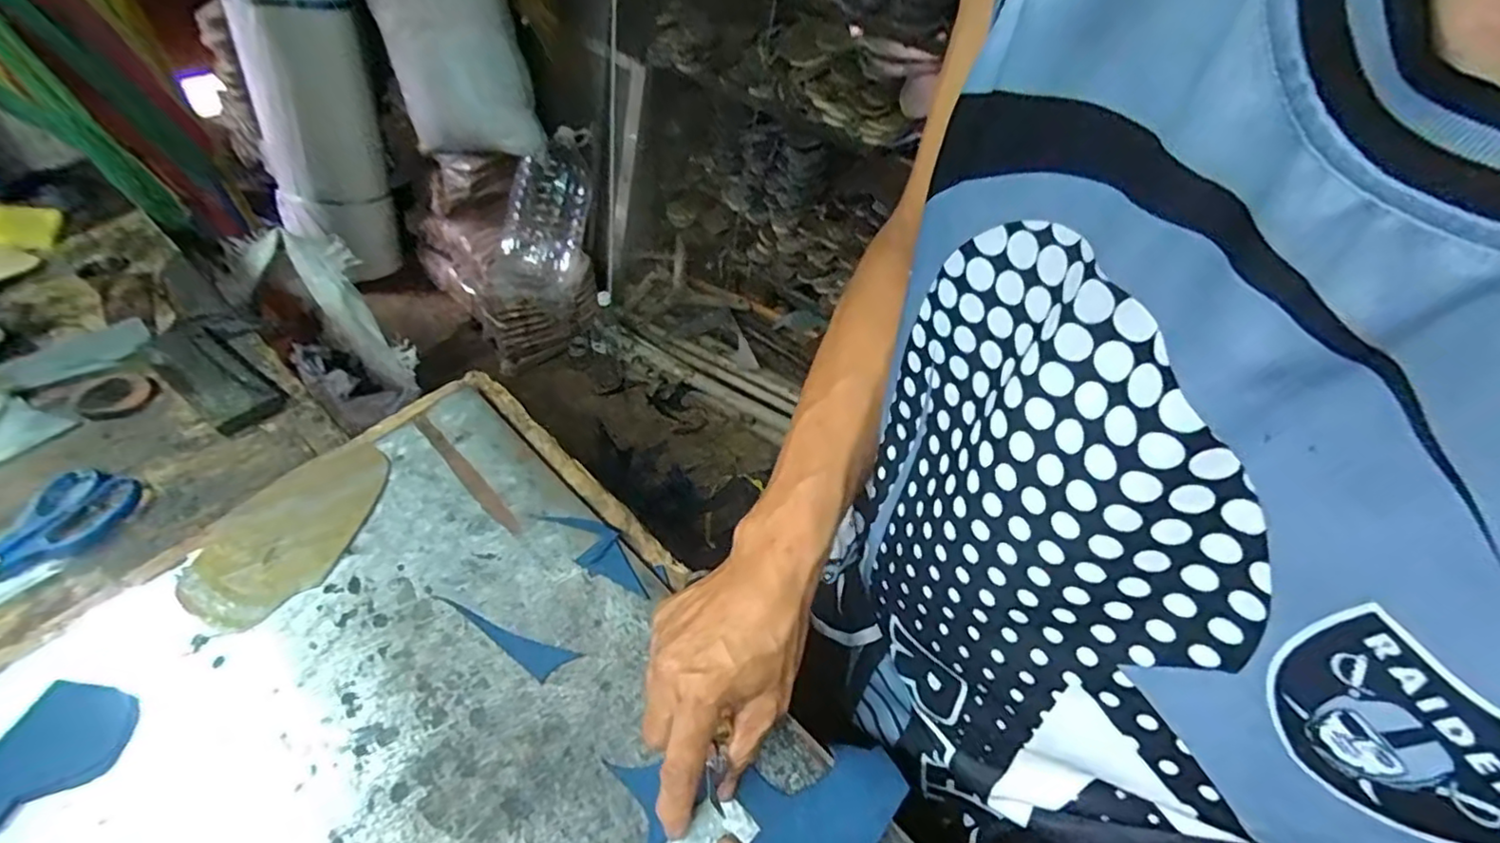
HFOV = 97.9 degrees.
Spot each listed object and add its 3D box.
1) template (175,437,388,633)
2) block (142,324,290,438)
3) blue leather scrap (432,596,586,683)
[{"bbox_3d":[-0.319,0.075,0.458,0.086,0.006,0.144,35,60,18],"label":"template"},{"bbox_3d":[-0.481,-0.045,0.582,0.168,0.013,0.057,31,52,21],"label":"block"},{"bbox_3d":[-0.162,0.142,0.420,0.103,0.004,0.023,17,55,10],"label":"blue leather scrap"}]

